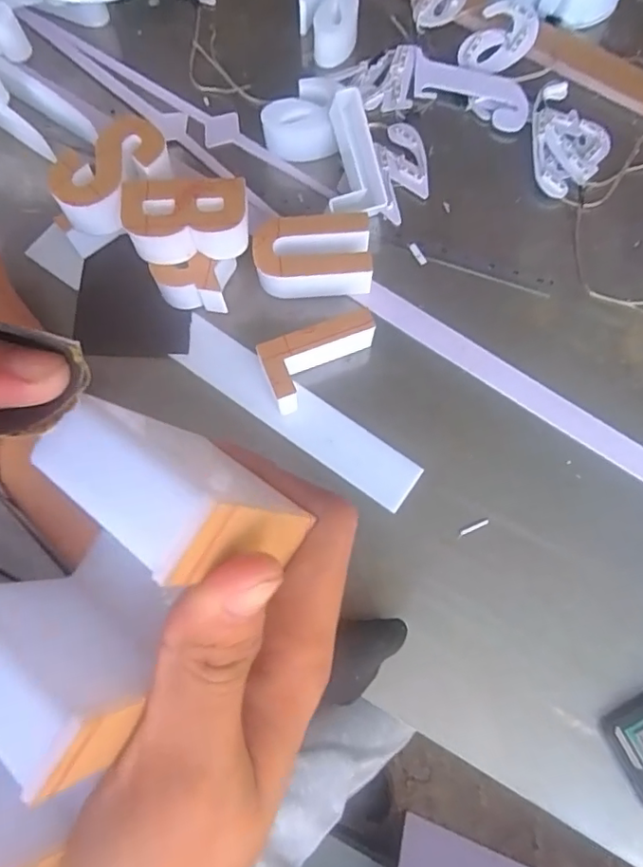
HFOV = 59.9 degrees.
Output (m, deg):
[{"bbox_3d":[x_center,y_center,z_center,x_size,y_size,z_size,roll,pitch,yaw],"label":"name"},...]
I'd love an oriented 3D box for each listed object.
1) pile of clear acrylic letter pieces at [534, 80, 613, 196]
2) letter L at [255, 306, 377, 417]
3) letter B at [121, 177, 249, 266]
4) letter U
[{"bbox_3d":[0.268,-0.313,0.595,0.084,0.015,0.128,5,75,1],"label":"pile of clear acrylic letter pieces"},{"bbox_3d":[0.002,-0.064,0.508,0.106,0.045,0.058,-21,75,-7],"label":"letter L"},{"bbox_3d":[-0.120,-0.192,0.504,0.109,0.039,0.069,-8,74,-4],"label":"letter B"},{"bbox_3d":[-0.009,-0.171,0.544,0.111,0.046,0.070,1,75,0],"label":"letter U"}]

